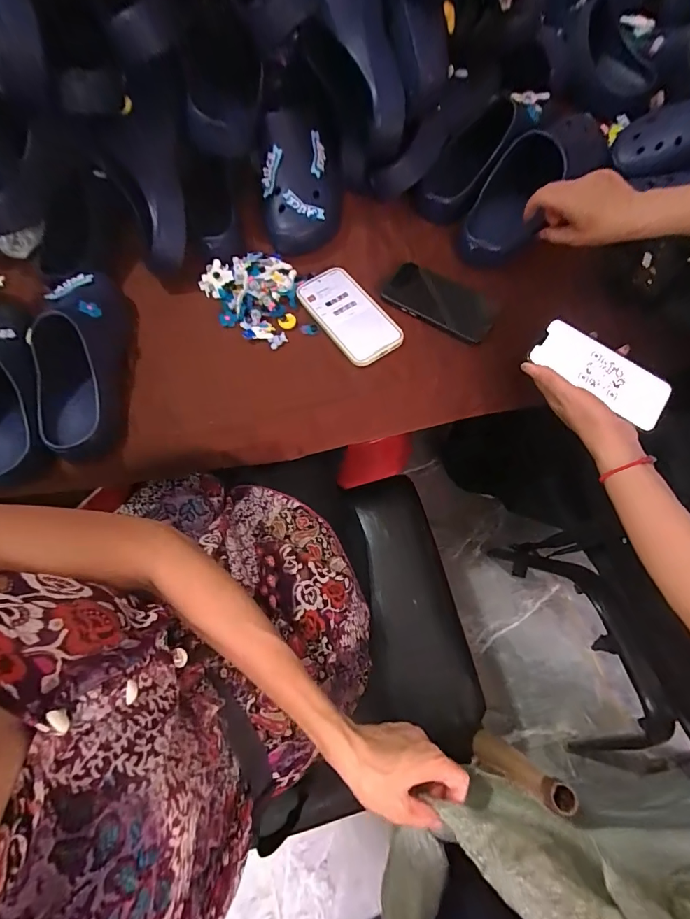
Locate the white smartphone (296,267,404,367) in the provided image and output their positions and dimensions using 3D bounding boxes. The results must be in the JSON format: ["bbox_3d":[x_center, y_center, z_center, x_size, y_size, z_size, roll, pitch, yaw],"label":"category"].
[{"bbox_3d":[0.006,-0.203,0.590,0.086,0.020,0.162,-30,70,-12],"label":"white smartphone"}]

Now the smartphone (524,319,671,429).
[{"bbox_3d":[0.296,-0.103,0.487,0.154,0.007,0.077,38,71,9],"label":"smartphone"}]

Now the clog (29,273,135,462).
[{"bbox_3d":[-0.338,-0.132,0.552,0.109,0.094,0.267,-15,67,-6],"label":"clog"}]

